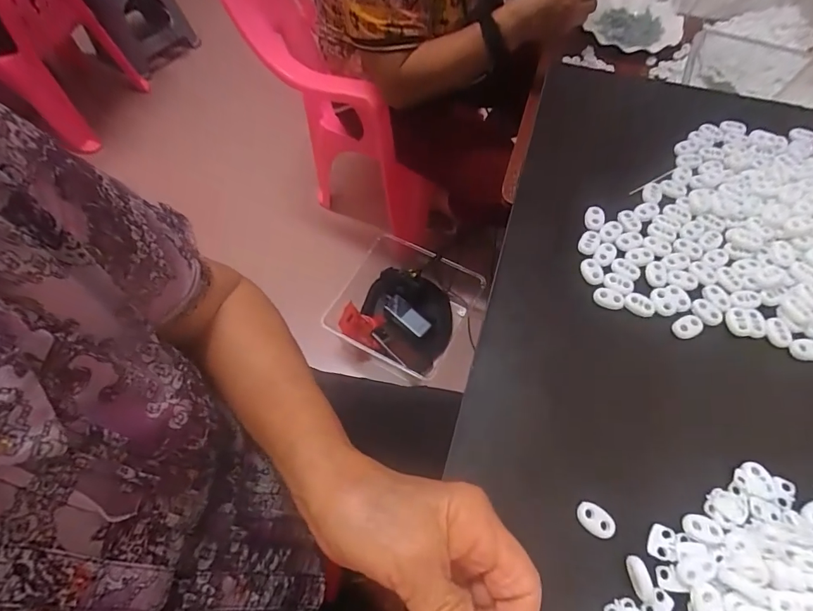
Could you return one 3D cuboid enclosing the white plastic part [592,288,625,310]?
[{"bbox_3d":[0.155,-0.005,0.332,0.022,0.005,0.014,23,66,13],"label":"white plastic part"}]

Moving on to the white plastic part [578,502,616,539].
[{"bbox_3d":[0.115,0.131,0.264,0.023,0.006,0.014,32,68,16],"label":"white plastic part"}]

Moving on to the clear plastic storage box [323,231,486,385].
[{"bbox_3d":[-0.021,0.004,1.095,0.328,0.127,0.314,25,67,14],"label":"clear plastic storage box"}]

